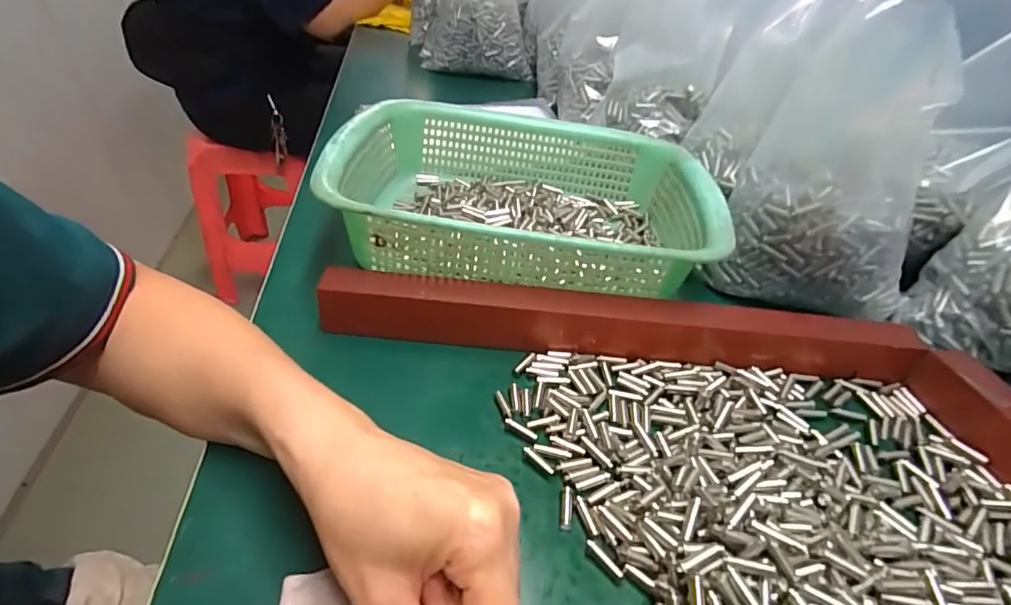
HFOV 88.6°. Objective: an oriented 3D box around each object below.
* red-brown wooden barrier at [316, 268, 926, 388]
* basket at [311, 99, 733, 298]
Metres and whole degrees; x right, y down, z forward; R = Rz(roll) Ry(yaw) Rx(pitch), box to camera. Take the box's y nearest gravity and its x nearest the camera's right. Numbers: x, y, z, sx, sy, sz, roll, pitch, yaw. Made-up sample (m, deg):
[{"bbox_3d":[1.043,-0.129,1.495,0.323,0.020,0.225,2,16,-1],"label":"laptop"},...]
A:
[{"bbox_3d":[0.073,0.014,0.348,0.384,0.038,0.029,6,39,0],"label":"red-brown wooden barrier"},{"bbox_3d":[0.016,-0.090,0.436,0.291,0.080,0.228,7,39,2],"label":"basket"}]

